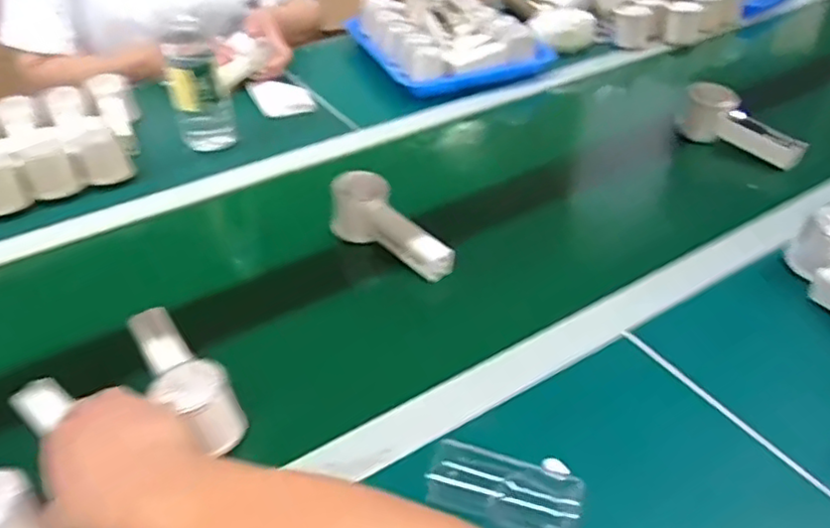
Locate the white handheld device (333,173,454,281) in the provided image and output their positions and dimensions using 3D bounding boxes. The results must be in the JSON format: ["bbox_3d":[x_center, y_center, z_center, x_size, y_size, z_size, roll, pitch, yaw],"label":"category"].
[{"bbox_3d":[-0.022,-0.035,0.662,0.146,0.056,0.054,38,52,18],"label":"white handheld device"}]

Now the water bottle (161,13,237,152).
[{"bbox_3d":[-0.280,-0.228,0.825,0.067,0.170,0.056,-14,40,-14],"label":"water bottle"}]

